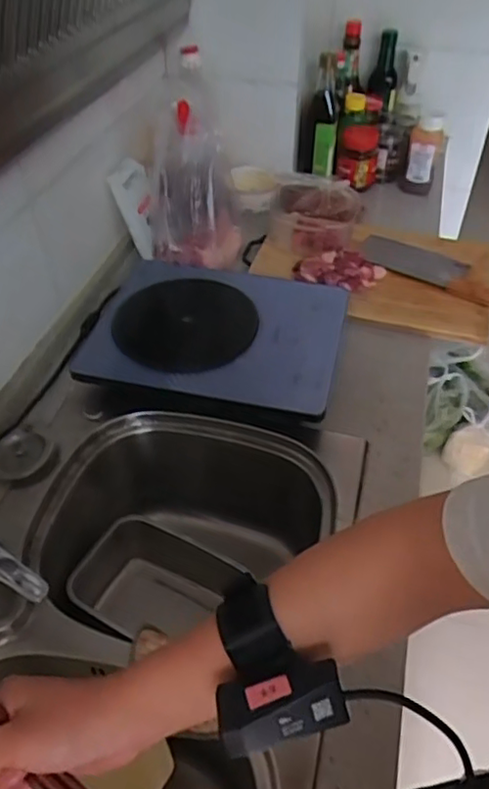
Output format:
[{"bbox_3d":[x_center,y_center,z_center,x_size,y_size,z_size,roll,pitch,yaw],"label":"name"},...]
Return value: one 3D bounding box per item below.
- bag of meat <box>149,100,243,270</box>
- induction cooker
[{"bbox_3d":[-0.082,-0.334,0.999,0.150,0.231,0.162,-1,45,-1],"label":"bag of meat"},{"bbox_3d":[-0.044,-0.095,0.887,0.363,0.052,0.280,8,45,8],"label":"induction cooker"}]

